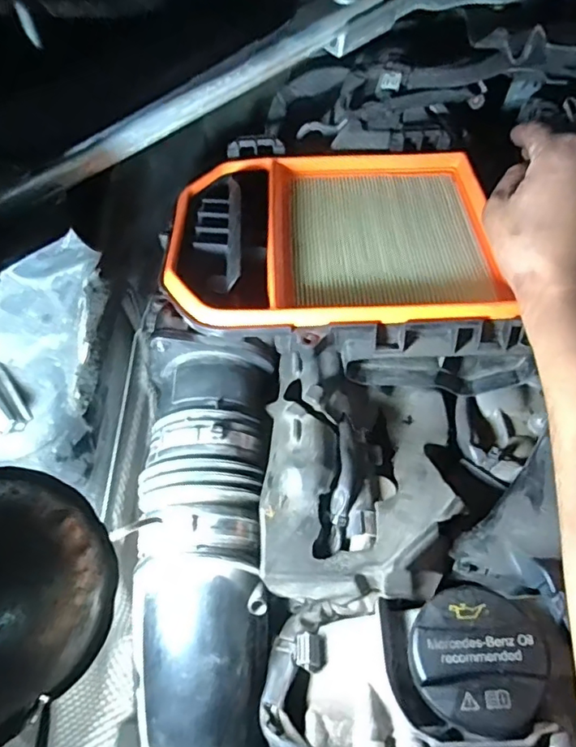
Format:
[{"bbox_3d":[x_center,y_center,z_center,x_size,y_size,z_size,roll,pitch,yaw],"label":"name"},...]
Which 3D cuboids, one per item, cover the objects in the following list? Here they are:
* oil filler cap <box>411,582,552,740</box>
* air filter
[{"bbox_3d":[0.089,0.132,0.260,0.059,0.027,0.059,1,60,-2],"label":"oil filler cap"},{"bbox_3d":[0.032,-0.104,0.398,0.227,0.040,0.181,0,60,-3],"label":"air filter"}]

